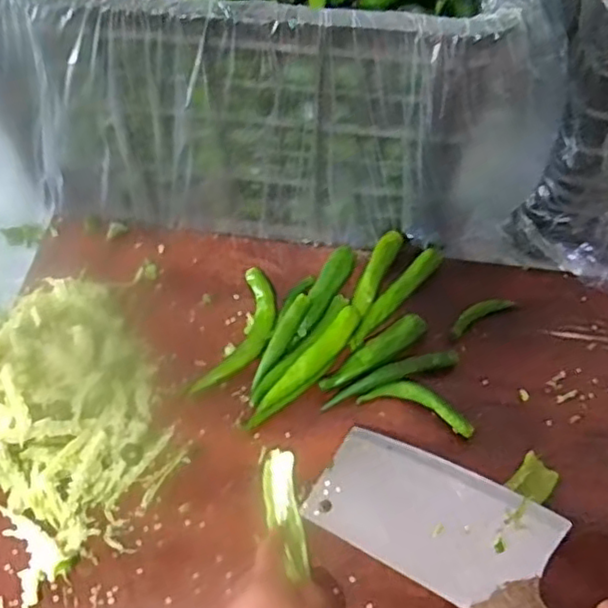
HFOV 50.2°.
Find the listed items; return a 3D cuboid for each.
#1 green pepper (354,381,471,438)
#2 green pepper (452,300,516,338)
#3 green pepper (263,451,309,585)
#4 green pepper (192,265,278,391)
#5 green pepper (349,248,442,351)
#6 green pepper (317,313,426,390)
[{"bbox_3d":[0.100,0.085,0.561,0.098,0.009,0.028,17,58,13],"label":"green pepper"},{"bbox_3d":[0.166,0.008,0.607,0.066,0.014,0.017,-27,60,-15],"label":"green pepper"},{"bbox_3d":[-0.015,0.164,0.515,0.029,0.010,0.094,-12,68,-10],"label":"green pepper"},{"bbox_3d":[-0.053,0.027,0.591,0.045,0.024,0.131,15,58,11],"label":"green pepper"},{"bbox_3d":[0.086,-0.008,0.610,0.018,0.015,0.132,35,64,22],"label":"green pepper"},{"bbox_3d":[0.063,0.044,0.578,0.107,0.025,0.028,-32,61,-19],"label":"green pepper"}]

